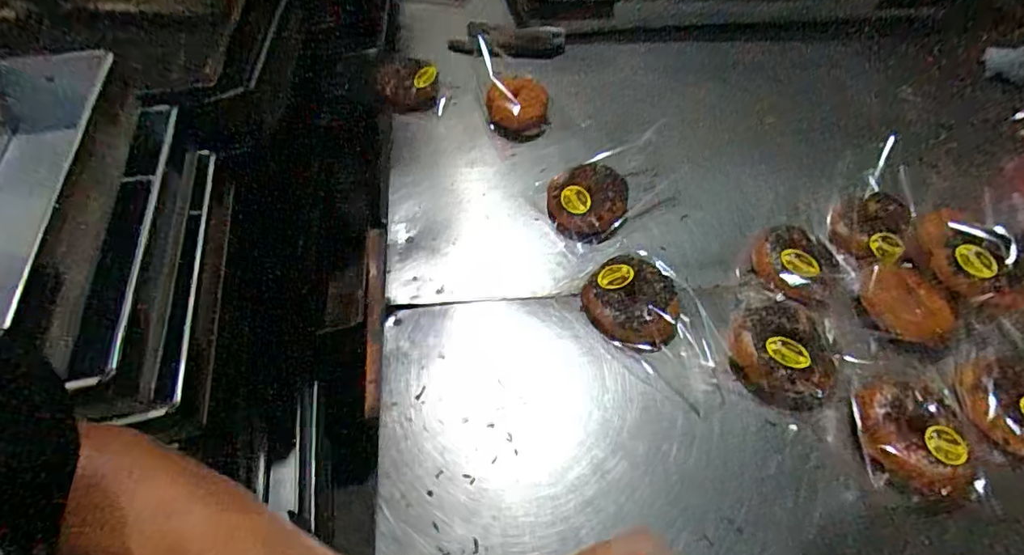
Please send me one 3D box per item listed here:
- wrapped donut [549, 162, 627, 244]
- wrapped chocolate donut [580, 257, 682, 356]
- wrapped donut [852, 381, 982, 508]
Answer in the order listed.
[{"bbox_3d":[0.093,-0.094,0.656,0.097,0.040,0.100,7,52,5],"label":"wrapped donut"},{"bbox_3d":[0.124,0.025,0.566,0.096,0.031,0.098,0,52,0],"label":"wrapped chocolate donut"},{"bbox_3d":[0.359,0.140,0.479,0.101,0.038,0.105,1,52,0],"label":"wrapped donut"}]

